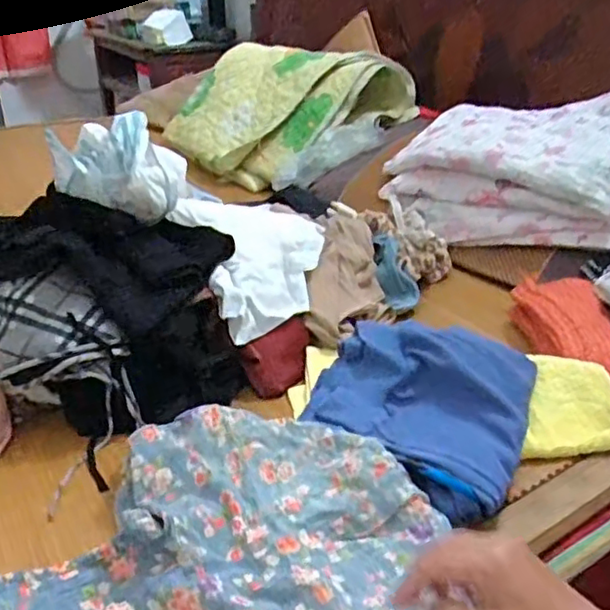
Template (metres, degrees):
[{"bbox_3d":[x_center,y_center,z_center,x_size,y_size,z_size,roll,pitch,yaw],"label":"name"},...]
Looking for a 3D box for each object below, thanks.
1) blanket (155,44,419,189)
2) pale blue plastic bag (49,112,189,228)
[{"bbox_3d":[-0.067,-0.478,1.503,0.417,0.231,0.553,-22,37,-35],"label":"blanket"},{"bbox_3d":[-0.222,-0.168,0.756,0.126,0.113,0.127,3,29,2],"label":"pale blue plastic bag"}]

